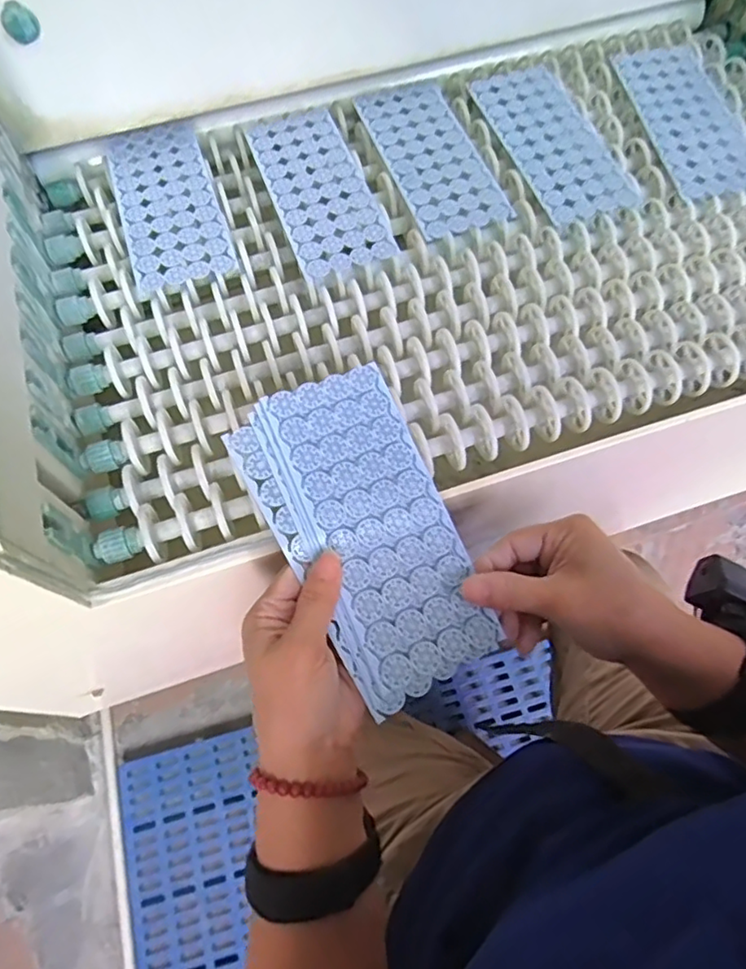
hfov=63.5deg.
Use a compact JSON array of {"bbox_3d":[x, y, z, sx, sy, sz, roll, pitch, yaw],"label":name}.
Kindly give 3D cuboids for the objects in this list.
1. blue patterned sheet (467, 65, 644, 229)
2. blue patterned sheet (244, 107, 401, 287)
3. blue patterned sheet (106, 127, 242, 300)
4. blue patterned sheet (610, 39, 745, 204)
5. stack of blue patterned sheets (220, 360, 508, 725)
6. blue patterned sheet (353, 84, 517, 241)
[{"bbox_3d":[0.159,-0.306,0.530,0.086,0.008,0.188,-17,67,-7],"label":"blue patterned sheet"},{"bbox_3d":[-0.047,-0.254,0.510,0.078,0.008,0.190,-20,67,-8],"label":"blue patterned sheet"},{"bbox_3d":[-0.174,-0.245,0.506,0.081,0.009,0.190,-19,67,-7],"label":"blue patterned sheet"},{"bbox_3d":[0.284,-0.345,0.546,0.088,0.008,0.223,-6,66,-2],"label":"blue patterned sheet"},{"bbox_3d":[-0.006,0.025,0.357,0.101,0.007,0.194,-24,76,-10],"label":"stack of blue patterned sheets"},{"bbox_3d":[0.050,-0.292,0.524,0.082,0.006,0.187,-18,67,-7],"label":"blue patterned sheet"}]

